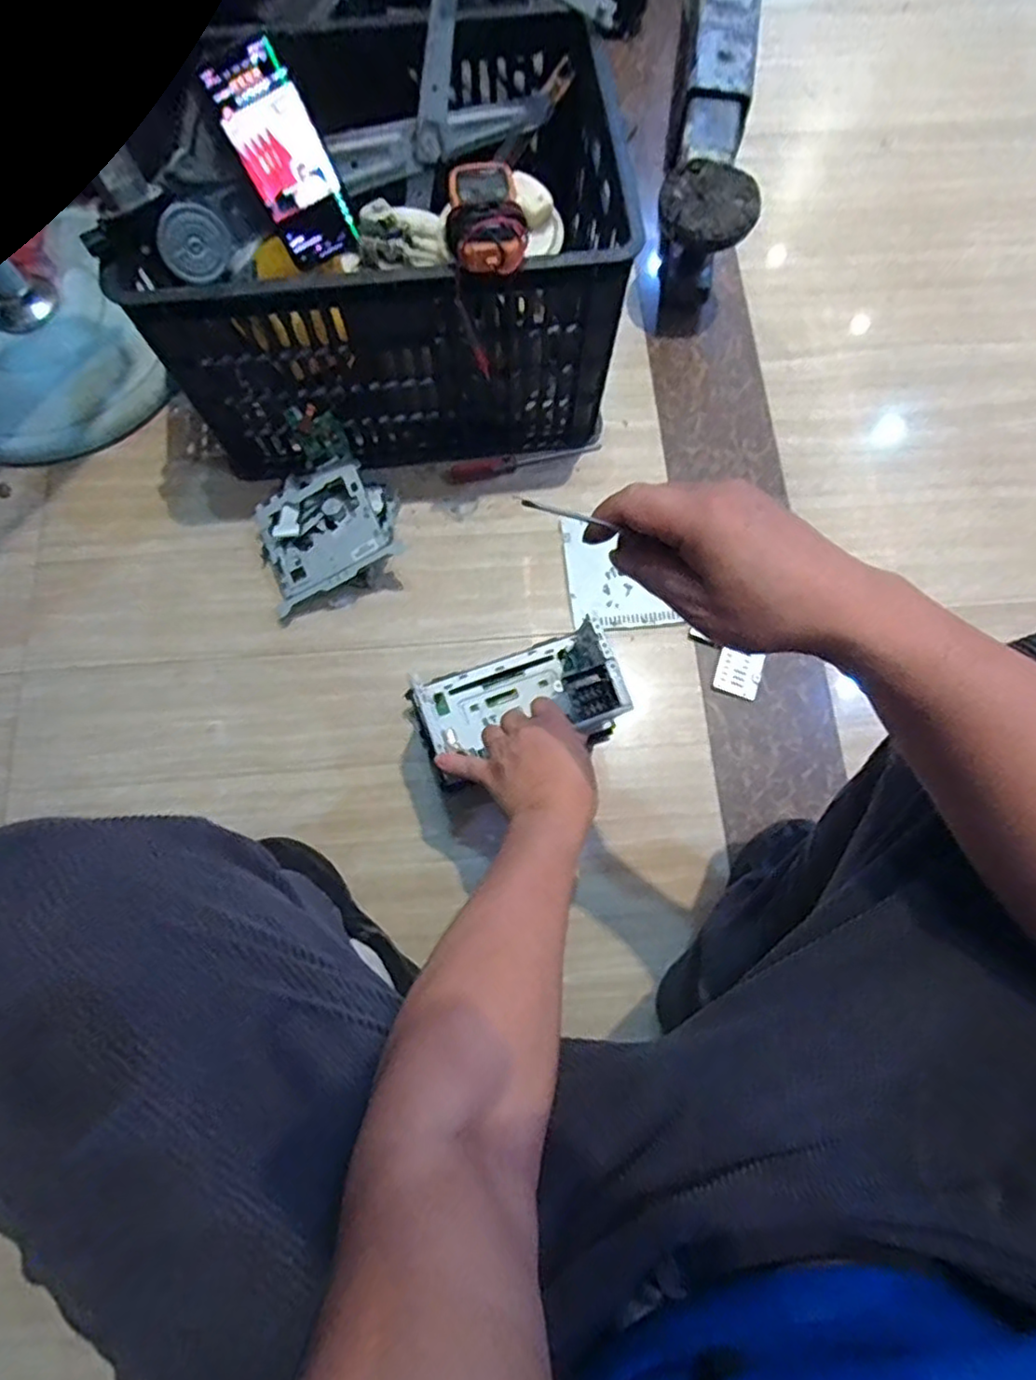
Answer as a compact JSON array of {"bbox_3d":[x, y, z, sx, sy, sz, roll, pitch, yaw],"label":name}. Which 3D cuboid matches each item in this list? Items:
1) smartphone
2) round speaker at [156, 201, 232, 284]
[{"bbox_3d":[-0.214,-0.485,0.609,0.078,0.157,0.008,-26,52,6],"label":"smartphone"},{"bbox_3d":[-0.303,-0.420,0.621,0.063,0.061,0.010,-31,55,-11],"label":"round speaker"}]

